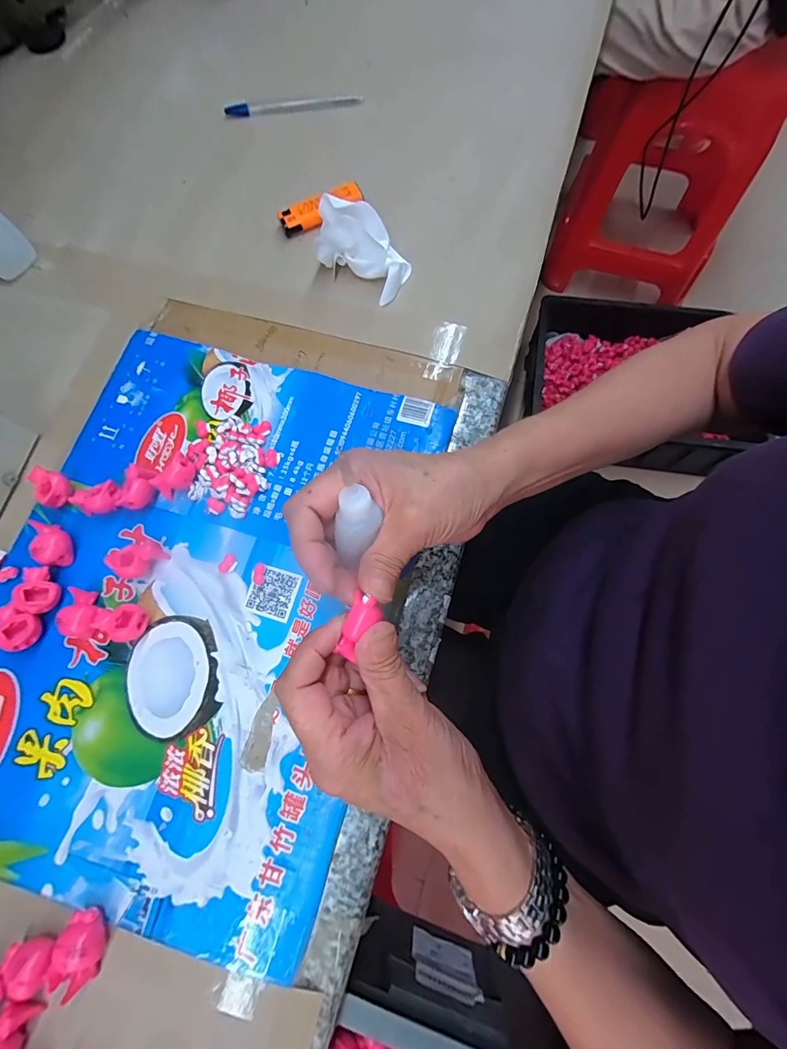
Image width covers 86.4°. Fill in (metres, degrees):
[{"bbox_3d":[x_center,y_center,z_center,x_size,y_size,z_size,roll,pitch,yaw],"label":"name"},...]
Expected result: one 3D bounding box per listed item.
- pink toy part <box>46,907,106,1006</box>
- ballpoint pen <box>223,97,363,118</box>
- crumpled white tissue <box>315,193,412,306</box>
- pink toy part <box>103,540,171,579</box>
[{"bbox_3d":[-0.181,0.247,0.243,0.025,0.021,0.034,19,76,7],"label":"pink toy part"},{"bbox_3d":[-0.105,-0.439,0.442,0.141,0.013,0.012,-7,75,0],"label":"ballpoint pen"},{"bbox_3d":[-0.028,-0.236,0.359,0.080,0.047,0.053,20,76,7],"label":"crumpled white tissue"},{"bbox_3d":[-0.185,0.025,0.305,0.026,0.021,0.030,37,79,11],"label":"pink toy part"}]

